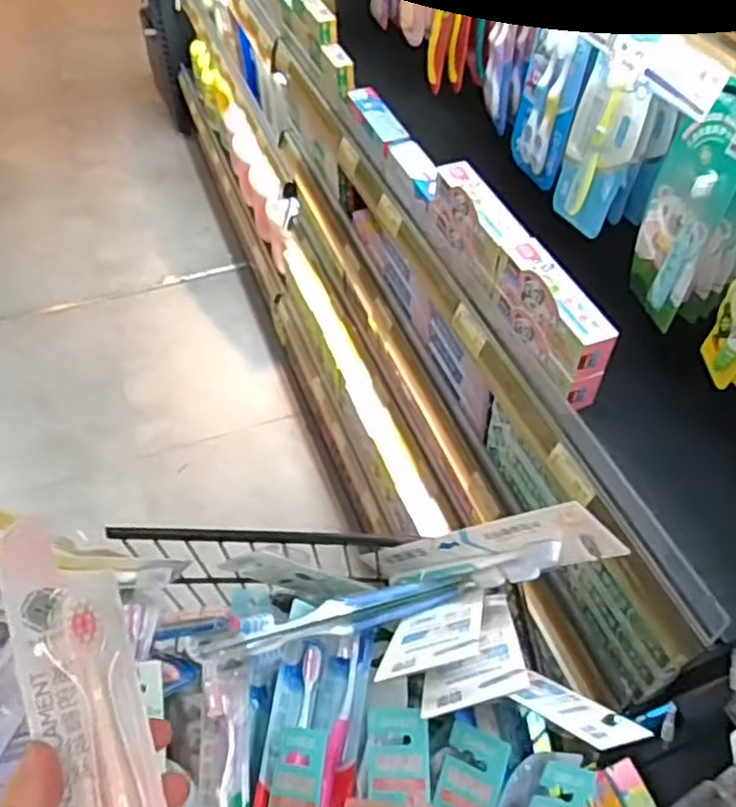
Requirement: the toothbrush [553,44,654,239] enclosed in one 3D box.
[{"bbox_3d":[0.216,-0.240,0.668,0.022,0.168,0.077,-20,54,-22],"label":"toothbrush"}]

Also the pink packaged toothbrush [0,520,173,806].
[{"bbox_3d":[-0.108,0.161,0.297,0.045,0.016,0.224,-15,83,-12],"label":"pink packaged toothbrush"}]

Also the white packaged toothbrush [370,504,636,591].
[{"bbox_3d":[0.092,0.126,0.597,0.236,0.064,0.018,-21,35,43],"label":"white packaged toothbrush"}]

